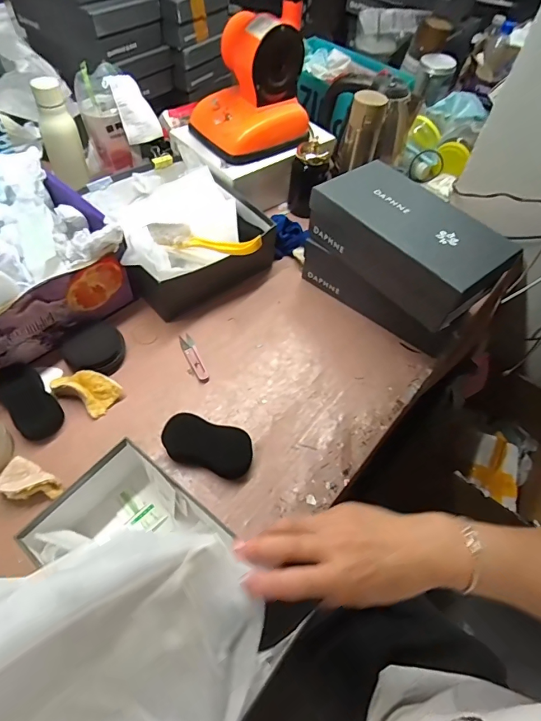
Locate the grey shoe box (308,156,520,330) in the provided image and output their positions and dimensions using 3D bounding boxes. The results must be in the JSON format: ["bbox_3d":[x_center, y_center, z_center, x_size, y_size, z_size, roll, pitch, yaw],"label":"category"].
[{"bbox_3d":[0.214,-0.193,0.677,0.137,0.113,0.292,-32,64,-24],"label":"grey shoe box"}]

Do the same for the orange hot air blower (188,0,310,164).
[{"bbox_3d":[-0.034,-0.534,0.820,0.210,0.205,0.166,-25,61,-21],"label":"orange hot air blower"}]

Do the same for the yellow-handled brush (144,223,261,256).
[{"bbox_3d":[-0.115,-0.208,0.718,0.202,0.041,0.043,16,55,6],"label":"yellow-handled brush"}]

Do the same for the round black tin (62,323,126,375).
[{"bbox_3d":[-0.273,-0.021,0.674,0.085,0.031,0.092,3,55,-4],"label":"round black tin"}]

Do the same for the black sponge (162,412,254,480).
[{"bbox_3d":[-0.088,0.121,0.599,0.126,0.034,0.060,16,55,6],"label":"black sponge"}]

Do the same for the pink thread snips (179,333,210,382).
[{"bbox_3d":[-0.126,-0.005,0.700,0.023,0.004,0.101,-20,59,-18],"label":"pink thread snips"}]

